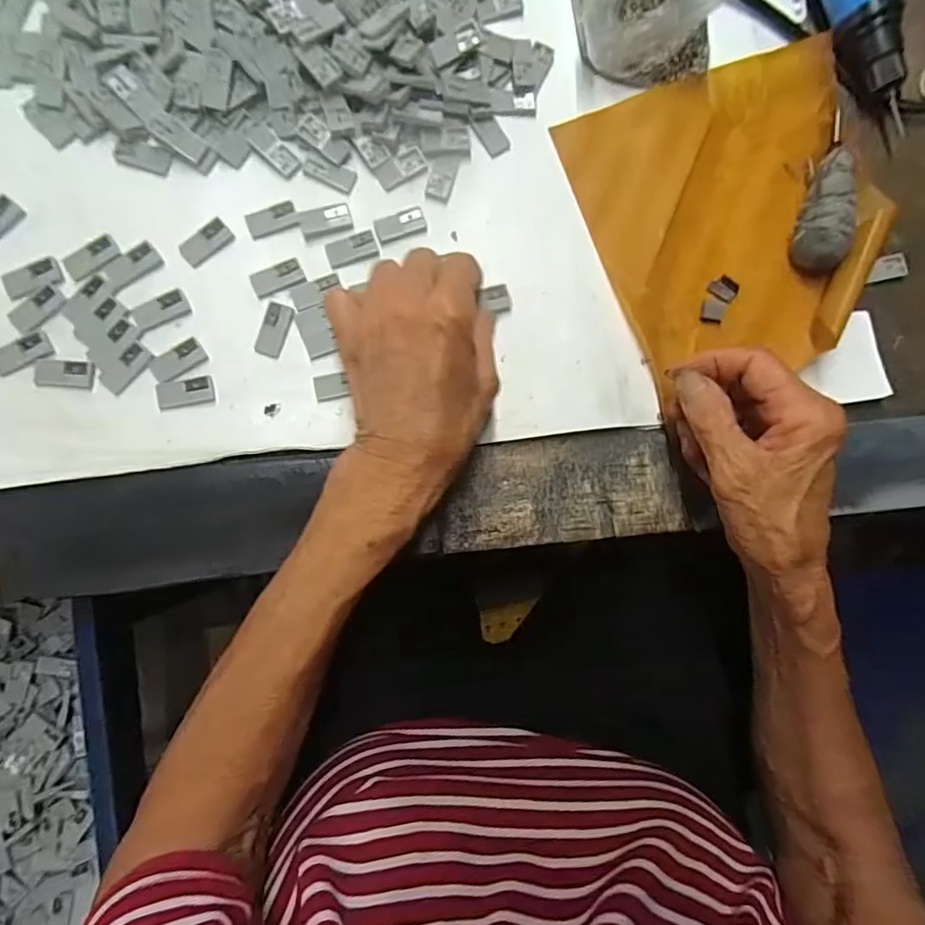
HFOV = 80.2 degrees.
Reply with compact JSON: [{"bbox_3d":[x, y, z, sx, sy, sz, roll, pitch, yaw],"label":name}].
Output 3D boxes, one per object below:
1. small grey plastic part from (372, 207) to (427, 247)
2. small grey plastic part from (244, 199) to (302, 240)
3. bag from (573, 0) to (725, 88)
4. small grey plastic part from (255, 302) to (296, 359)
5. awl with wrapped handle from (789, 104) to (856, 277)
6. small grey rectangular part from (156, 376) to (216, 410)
[{"bbox_3d":[-0.035,-0.134,0.308,0.029,0.004,0.015,-21,87,-7],"label":"small grey plastic part"},{"bbox_3d":[-0.104,-0.134,0.301,0.028,0.004,0.014,-24,87,-7],"label":"small grey plastic part"},{"bbox_3d":[0.106,-0.260,0.314,0.085,0.035,0.068,2,84,-5],"label":"bag"},{"bbox_3d":[-0.101,-0.071,0.295,0.013,0.004,0.029,18,83,-3],"label":"small grey plastic part"},{"bbox_3d":[0.212,-0.161,0.316,0.026,0.027,0.107,13,83,-4],"label":"awl with wrapped handle"},{"bbox_3d":[-0.145,-0.037,0.286,0.028,0.004,0.014,-14,86,-7],"label":"small grey rectangular part"}]

